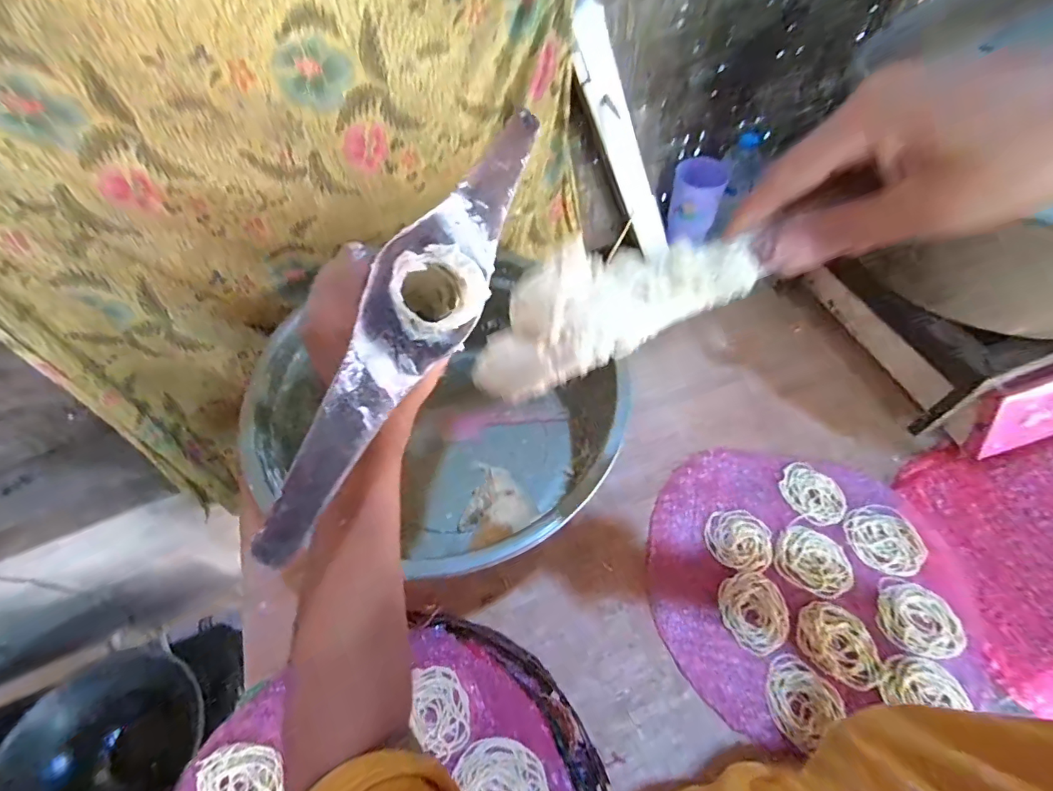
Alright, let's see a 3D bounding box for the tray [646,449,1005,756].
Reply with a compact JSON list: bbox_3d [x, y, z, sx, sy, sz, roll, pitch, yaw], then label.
[{"bbox_3d":[0.310,0.201,0.535,0.323,0.018,0.297,-2,57,3],"label":"tray"}]

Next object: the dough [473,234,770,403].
[{"bbox_3d":[0.038,-0.045,0.225,0.141,0.049,0.038,-23,57,7],"label":"dough"}]

